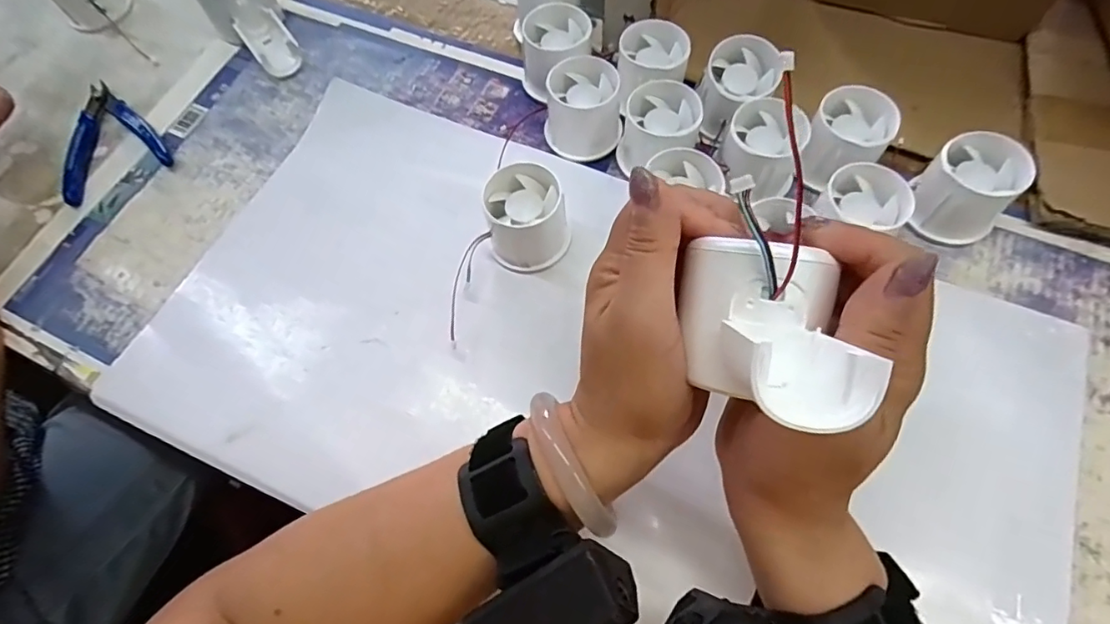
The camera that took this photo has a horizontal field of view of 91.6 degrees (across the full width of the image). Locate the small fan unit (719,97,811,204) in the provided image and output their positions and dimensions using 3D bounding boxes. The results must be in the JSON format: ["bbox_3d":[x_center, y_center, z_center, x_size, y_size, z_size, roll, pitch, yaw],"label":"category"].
[{"bbox_3d":[0.143,-0.109,0.371,0.056,0.040,0.056,-1,66,2],"label":"small fan unit"}]

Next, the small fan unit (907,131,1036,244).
[{"bbox_3d":[0.268,-0.079,0.352,0.054,0.047,0.054,-1,66,2],"label":"small fan unit"}]

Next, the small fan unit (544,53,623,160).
[{"bbox_3d":[0.019,-0.149,0.396,0.054,0.047,0.055,-7,66,0],"label":"small fan unit"}]

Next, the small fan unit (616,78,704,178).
[{"bbox_3d":[0.074,-0.127,0.381,0.052,0.046,0.053,-1,66,2],"label":"small fan unit"}]

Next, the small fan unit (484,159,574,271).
[{"bbox_3d":[-0.019,-0.062,0.362,0.051,0.048,0.056,-1,66,2],"label":"small fan unit"}]

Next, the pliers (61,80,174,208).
[{"bbox_3d":[-0.357,-0.139,0.427,0.075,0.016,0.104,-31,68,-11],"label":"pliers"}]

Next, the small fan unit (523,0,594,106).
[{"bbox_3d":[0.002,-0.199,0.420,0.056,0.050,0.060,41,74,18],"label":"small fan unit"}]

